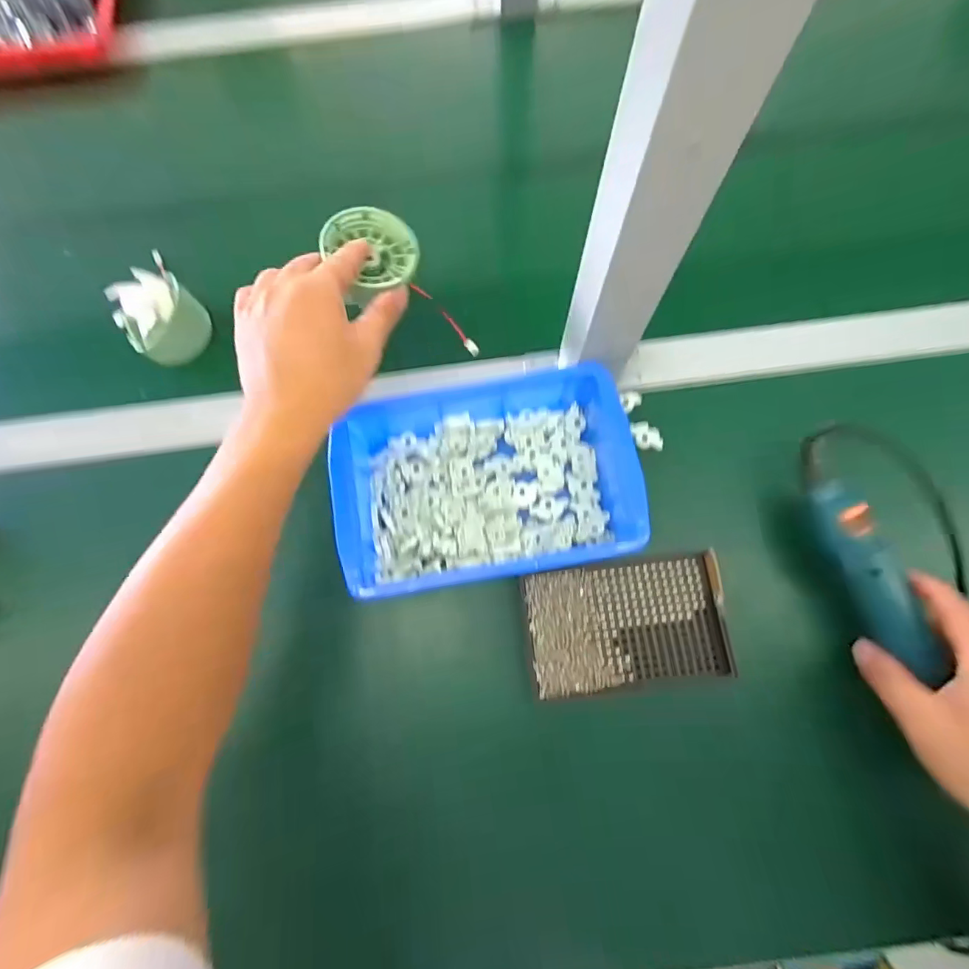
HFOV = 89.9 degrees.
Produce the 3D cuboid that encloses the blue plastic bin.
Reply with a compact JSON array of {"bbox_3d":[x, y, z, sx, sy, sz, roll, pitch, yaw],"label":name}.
[{"bbox_3d":[0.000,-0.003,0.353,0.209,0.049,0.142,-9,75,-1],"label":"blue plastic bin"}]

